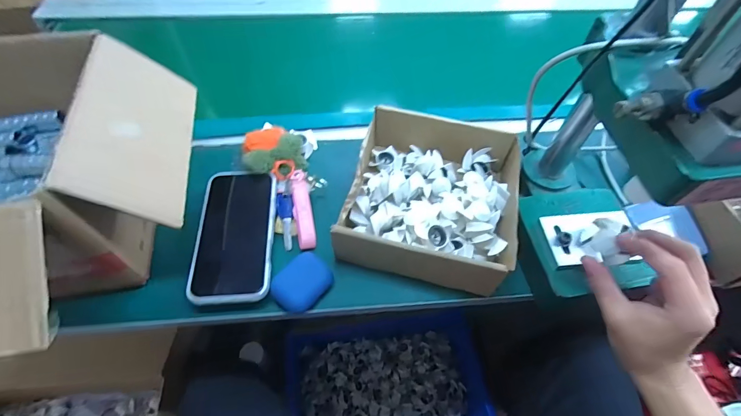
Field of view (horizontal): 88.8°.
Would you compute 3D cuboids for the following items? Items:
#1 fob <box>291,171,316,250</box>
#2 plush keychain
[{"bbox_3d":[-0.083,-0.001,0.465,0.021,0.010,0.104,-9,70,-7],"label":"fob"},{"bbox_3d":[-0.124,-0.071,0.490,0.076,0.048,0.067,-12,56,-9],"label":"plush keychain"}]

